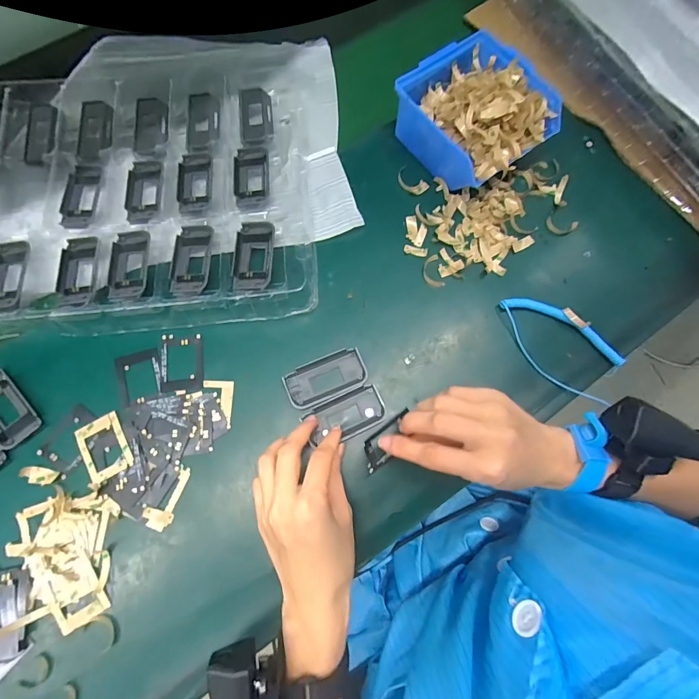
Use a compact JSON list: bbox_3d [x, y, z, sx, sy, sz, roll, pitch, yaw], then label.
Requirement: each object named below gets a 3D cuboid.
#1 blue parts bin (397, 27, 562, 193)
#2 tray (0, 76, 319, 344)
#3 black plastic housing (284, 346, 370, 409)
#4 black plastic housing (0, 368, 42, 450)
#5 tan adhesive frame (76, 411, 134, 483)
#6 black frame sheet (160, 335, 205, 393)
[{"bbox_3d":[0.130,-0.244,0.410,0.129,0.064,0.139,-38,80,-10],"label":"blue parts bin"},{"bbox_3d":[-0.300,-0.160,0.396,0.509,0.033,0.299,-5,76,-2],"label":"tray"},{"bbox_3d":[-0.022,0.027,0.368,0.076,0.008,0.039,-23,77,-7],"label":"black plastic housing"},{"bbox_3d":[-0.314,0.053,0.351,0.038,0.009,0.071,-43,80,-11],"label":"black plastic housing"},{"bbox_3d":[-0.218,0.087,0.346,0.039,0.004,0.052,-29,78,-8],"label":"tan adhesive frame"},{"bbox_3d":[-0.160,0.012,0.370,0.039,0.004,0.055,-6,76,-3],"label":"black frame sheet"}]

